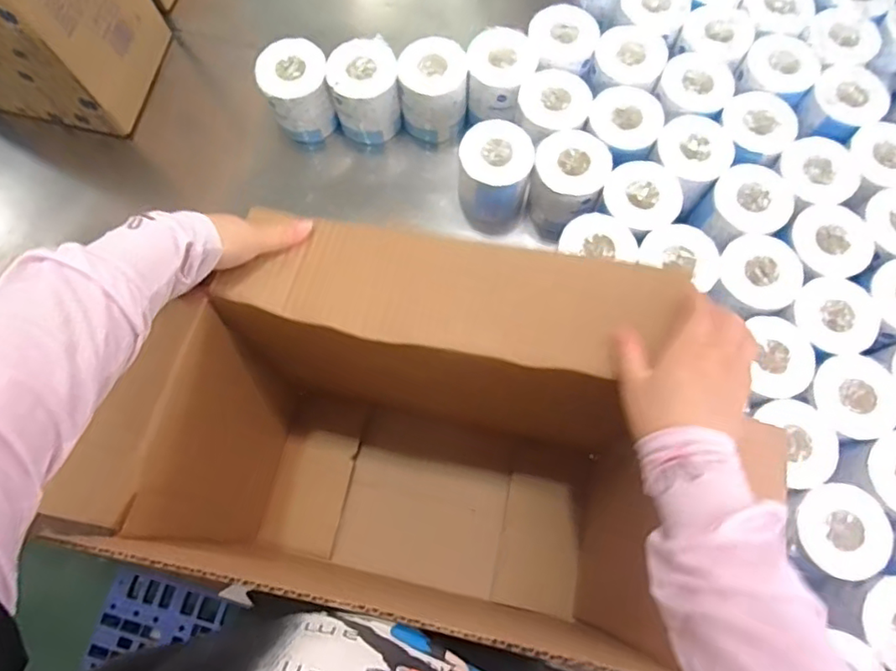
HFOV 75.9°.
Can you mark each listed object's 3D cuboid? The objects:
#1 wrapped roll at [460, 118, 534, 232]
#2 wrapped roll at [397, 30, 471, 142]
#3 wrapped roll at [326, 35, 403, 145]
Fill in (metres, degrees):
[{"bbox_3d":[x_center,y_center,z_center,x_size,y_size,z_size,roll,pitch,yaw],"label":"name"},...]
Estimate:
[{"bbox_3d":[0.067,-0.224,0.829,0.095,0.129,0.103,0,73,0],"label":"wrapped roll"},{"bbox_3d":[-0.020,-0.371,0.869,0.097,0.105,0.100,0,73,0],"label":"wrapped roll"},{"bbox_3d":[-0.121,-0.364,0.865,0.094,0.113,0.099,0,73,0],"label":"wrapped roll"}]

